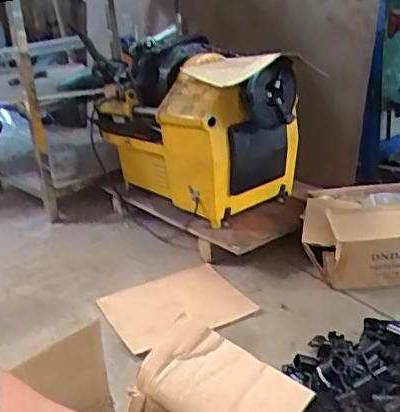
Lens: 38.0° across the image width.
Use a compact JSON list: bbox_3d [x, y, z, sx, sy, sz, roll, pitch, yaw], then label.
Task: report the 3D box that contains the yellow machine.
[{"bbox_3d":[-0.014,-0.240,1.684,0.301,0.406,0.641,-23,29,-35],"label":"yellow machine"}]

